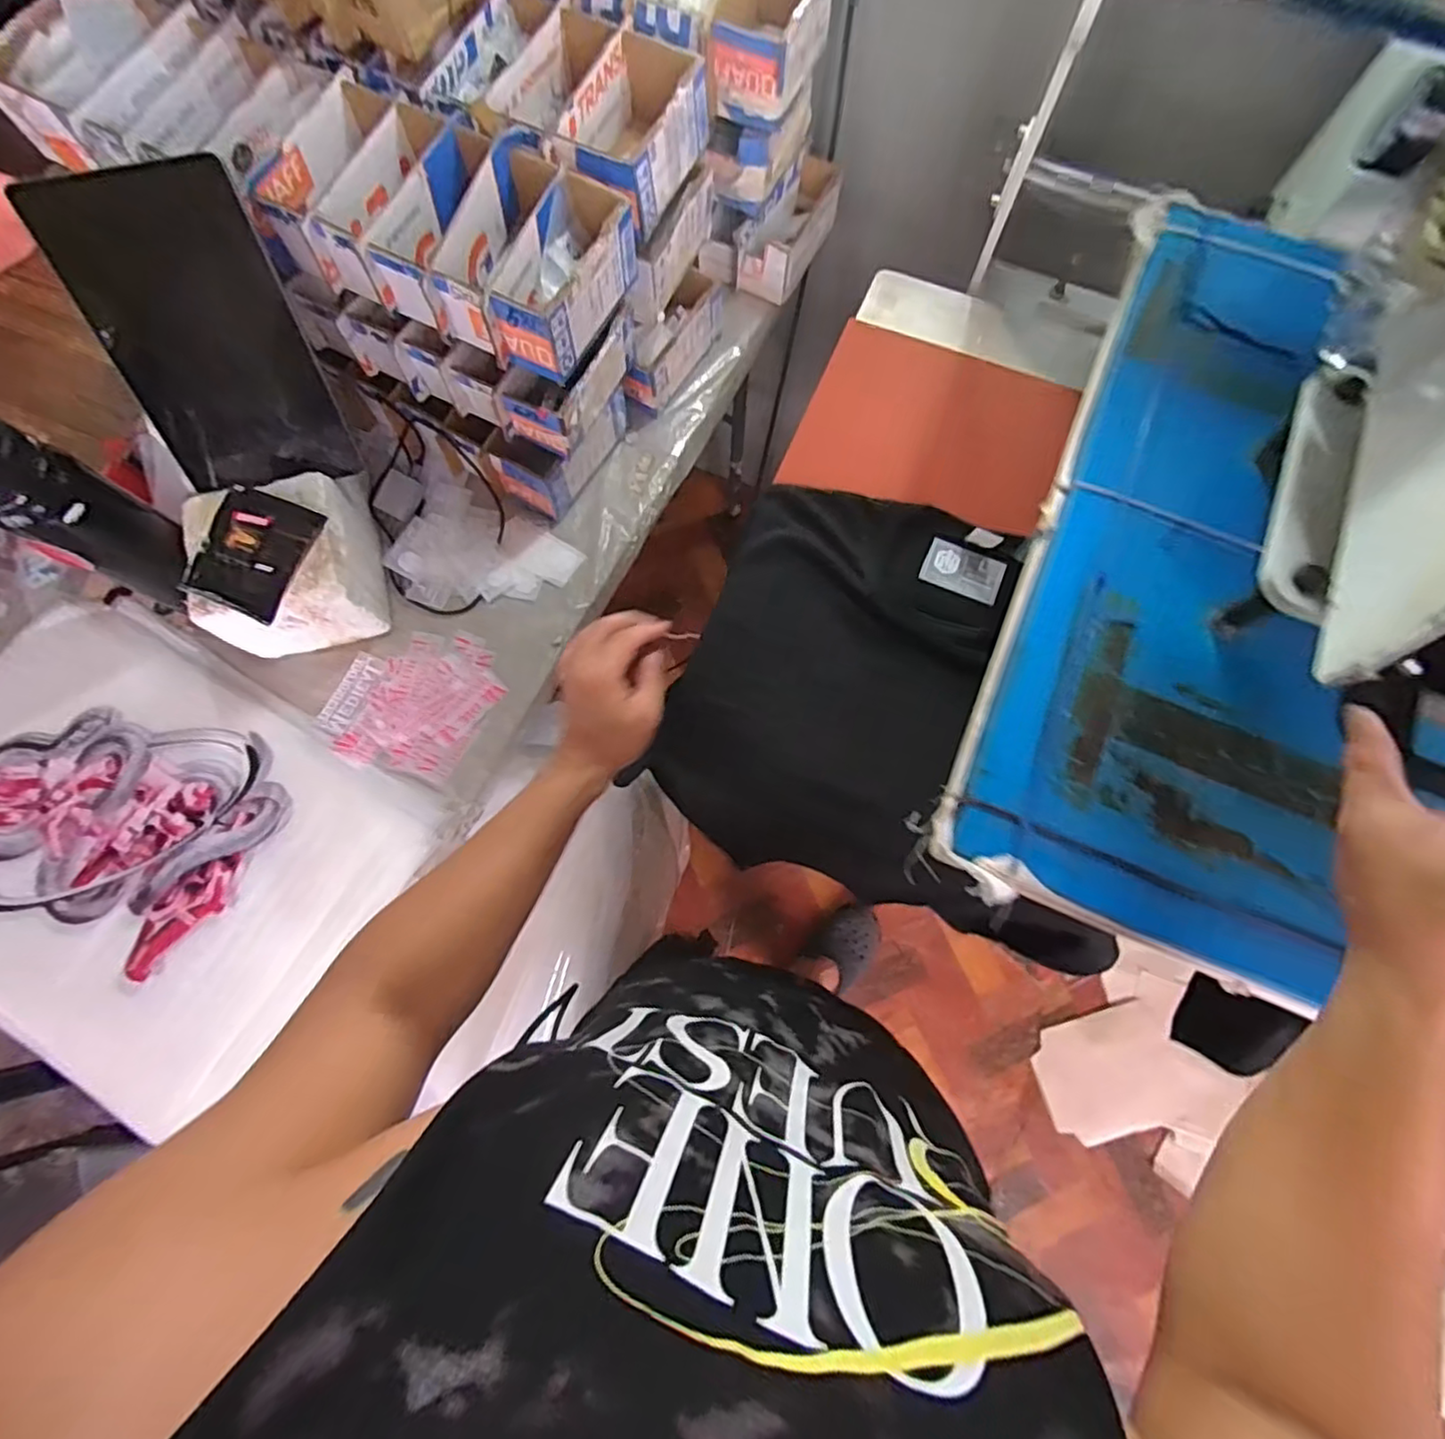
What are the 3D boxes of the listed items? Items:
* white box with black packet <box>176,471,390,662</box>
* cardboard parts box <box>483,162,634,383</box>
[{"bbox_3d":[-0.442,-0.151,0.656,0.139,0.133,0.146,-11,75,-4],"label":"white box with black packet"},{"bbox_3d":[-0.147,-0.403,0.591,0.077,0.072,0.164,24,75,6],"label":"cardboard parts box"}]

